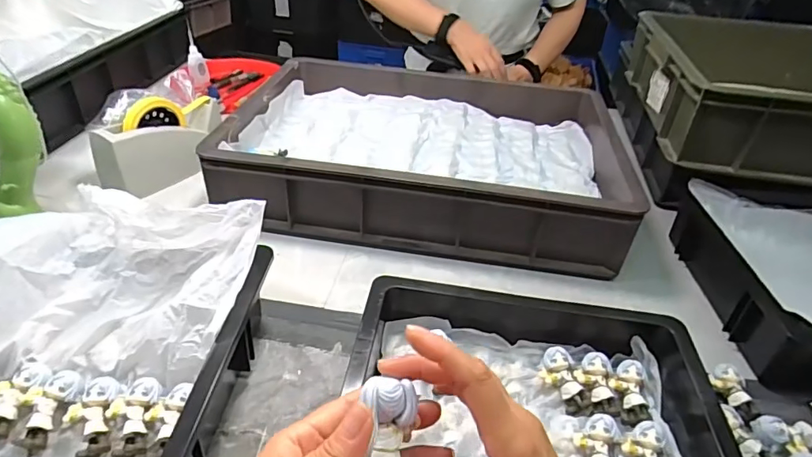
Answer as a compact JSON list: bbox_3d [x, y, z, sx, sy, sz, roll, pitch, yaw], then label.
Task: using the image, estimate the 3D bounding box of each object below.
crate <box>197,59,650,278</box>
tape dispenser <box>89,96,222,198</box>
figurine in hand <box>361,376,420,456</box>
[{"bbox_3d":[0.022,-0.112,0.749,0.539,0.122,0.370,7,37,4],"label":"crate"},{"bbox_3d":[-0.364,-0.133,0.747,0.079,0.103,0.192,25,41,25],"label":"tape dispenser"},{"bbox_3d":[-0.009,0.110,0.263,0.029,0.028,0.057,7,78,3],"label":"figurine in hand"}]

